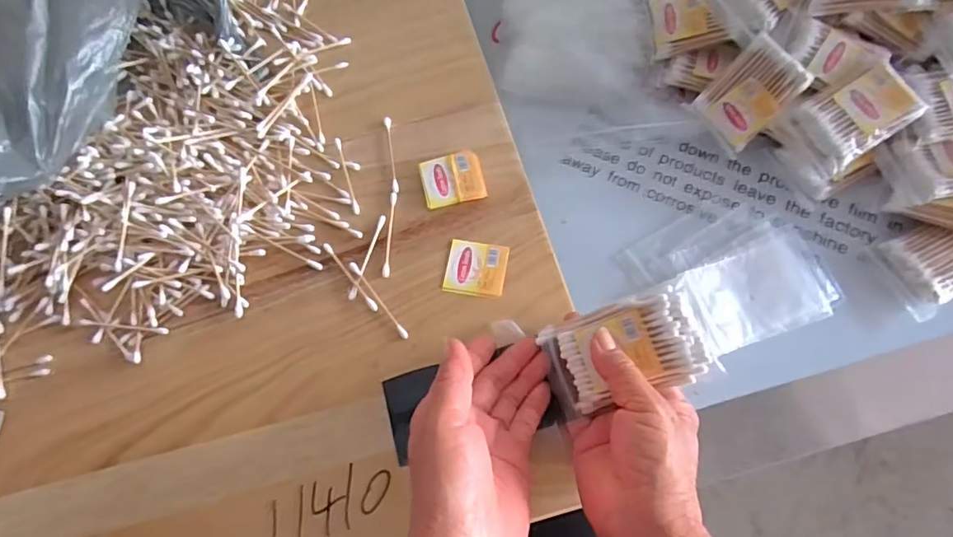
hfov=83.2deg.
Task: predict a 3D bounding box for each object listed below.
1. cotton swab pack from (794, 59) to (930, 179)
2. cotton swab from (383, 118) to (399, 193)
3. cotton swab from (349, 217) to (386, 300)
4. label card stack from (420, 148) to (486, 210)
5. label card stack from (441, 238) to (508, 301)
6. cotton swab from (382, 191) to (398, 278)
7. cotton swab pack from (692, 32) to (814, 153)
[{"bbox_3d":[0.295,-0.118,0.424,0.084,0.022,0.060,-32,84,7],"label":"cotton swab pack"},{"bbox_3d":[-0.070,-0.095,0.444,0.006,0.004,0.072,-11,69,2],"label":"cotton swab"},{"bbox_3d":[-0.083,-0.009,0.412,0.006,0.004,0.071,15,72,12],"label":"cotton swab"},{"bbox_3d":[-0.019,-0.071,0.428,0.048,0.010,0.041,-12,69,2],"label":"label card stack"},{"bbox_3d":[0.000,0.000,0.403,0.044,0.004,0.042,8,71,9],"label":"label card stack"},{"bbox_3d":[-0.067,-0.028,0.417,0.006,0.004,0.071,0,70,7],"label":"cotton swab"},{"bbox_3d":[0.225,-0.145,0.444,0.057,0.007,0.077,51,122,16],"label":"cotton swab pack"}]

